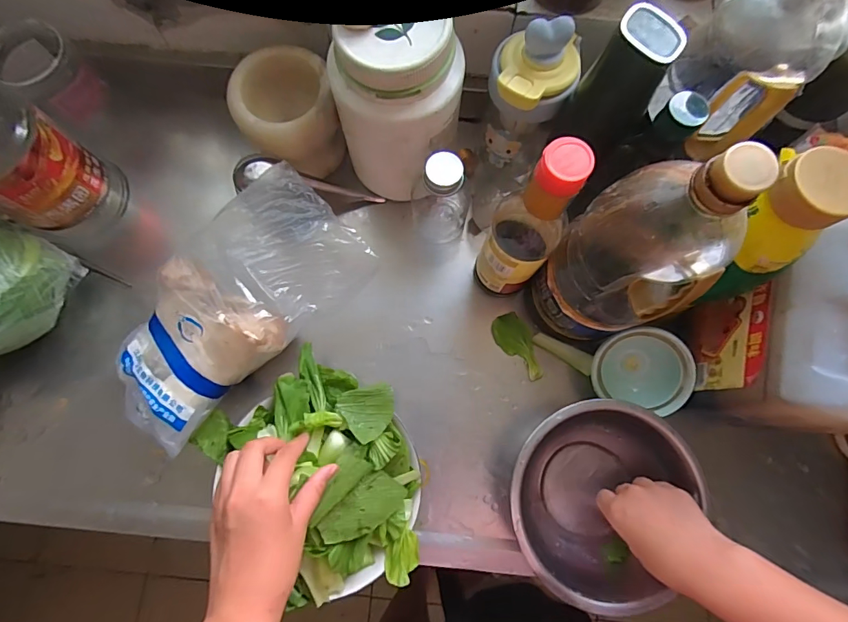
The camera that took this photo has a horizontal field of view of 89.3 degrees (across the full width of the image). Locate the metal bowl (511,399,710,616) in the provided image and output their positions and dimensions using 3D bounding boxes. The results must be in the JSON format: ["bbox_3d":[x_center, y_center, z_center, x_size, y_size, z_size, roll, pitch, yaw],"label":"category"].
[{"bbox_3d":[0.170,0.184,0.430,0.171,0.068,0.178,0,77,-1],"label":"metal bowl"}]

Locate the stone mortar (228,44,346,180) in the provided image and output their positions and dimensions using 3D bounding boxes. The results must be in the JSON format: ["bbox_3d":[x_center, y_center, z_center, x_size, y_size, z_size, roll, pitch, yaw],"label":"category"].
[{"bbox_3d":[-0.153,-0.220,0.493,0.098,0.096,0.100,0,77,-1],"label":"stone mortar"}]

